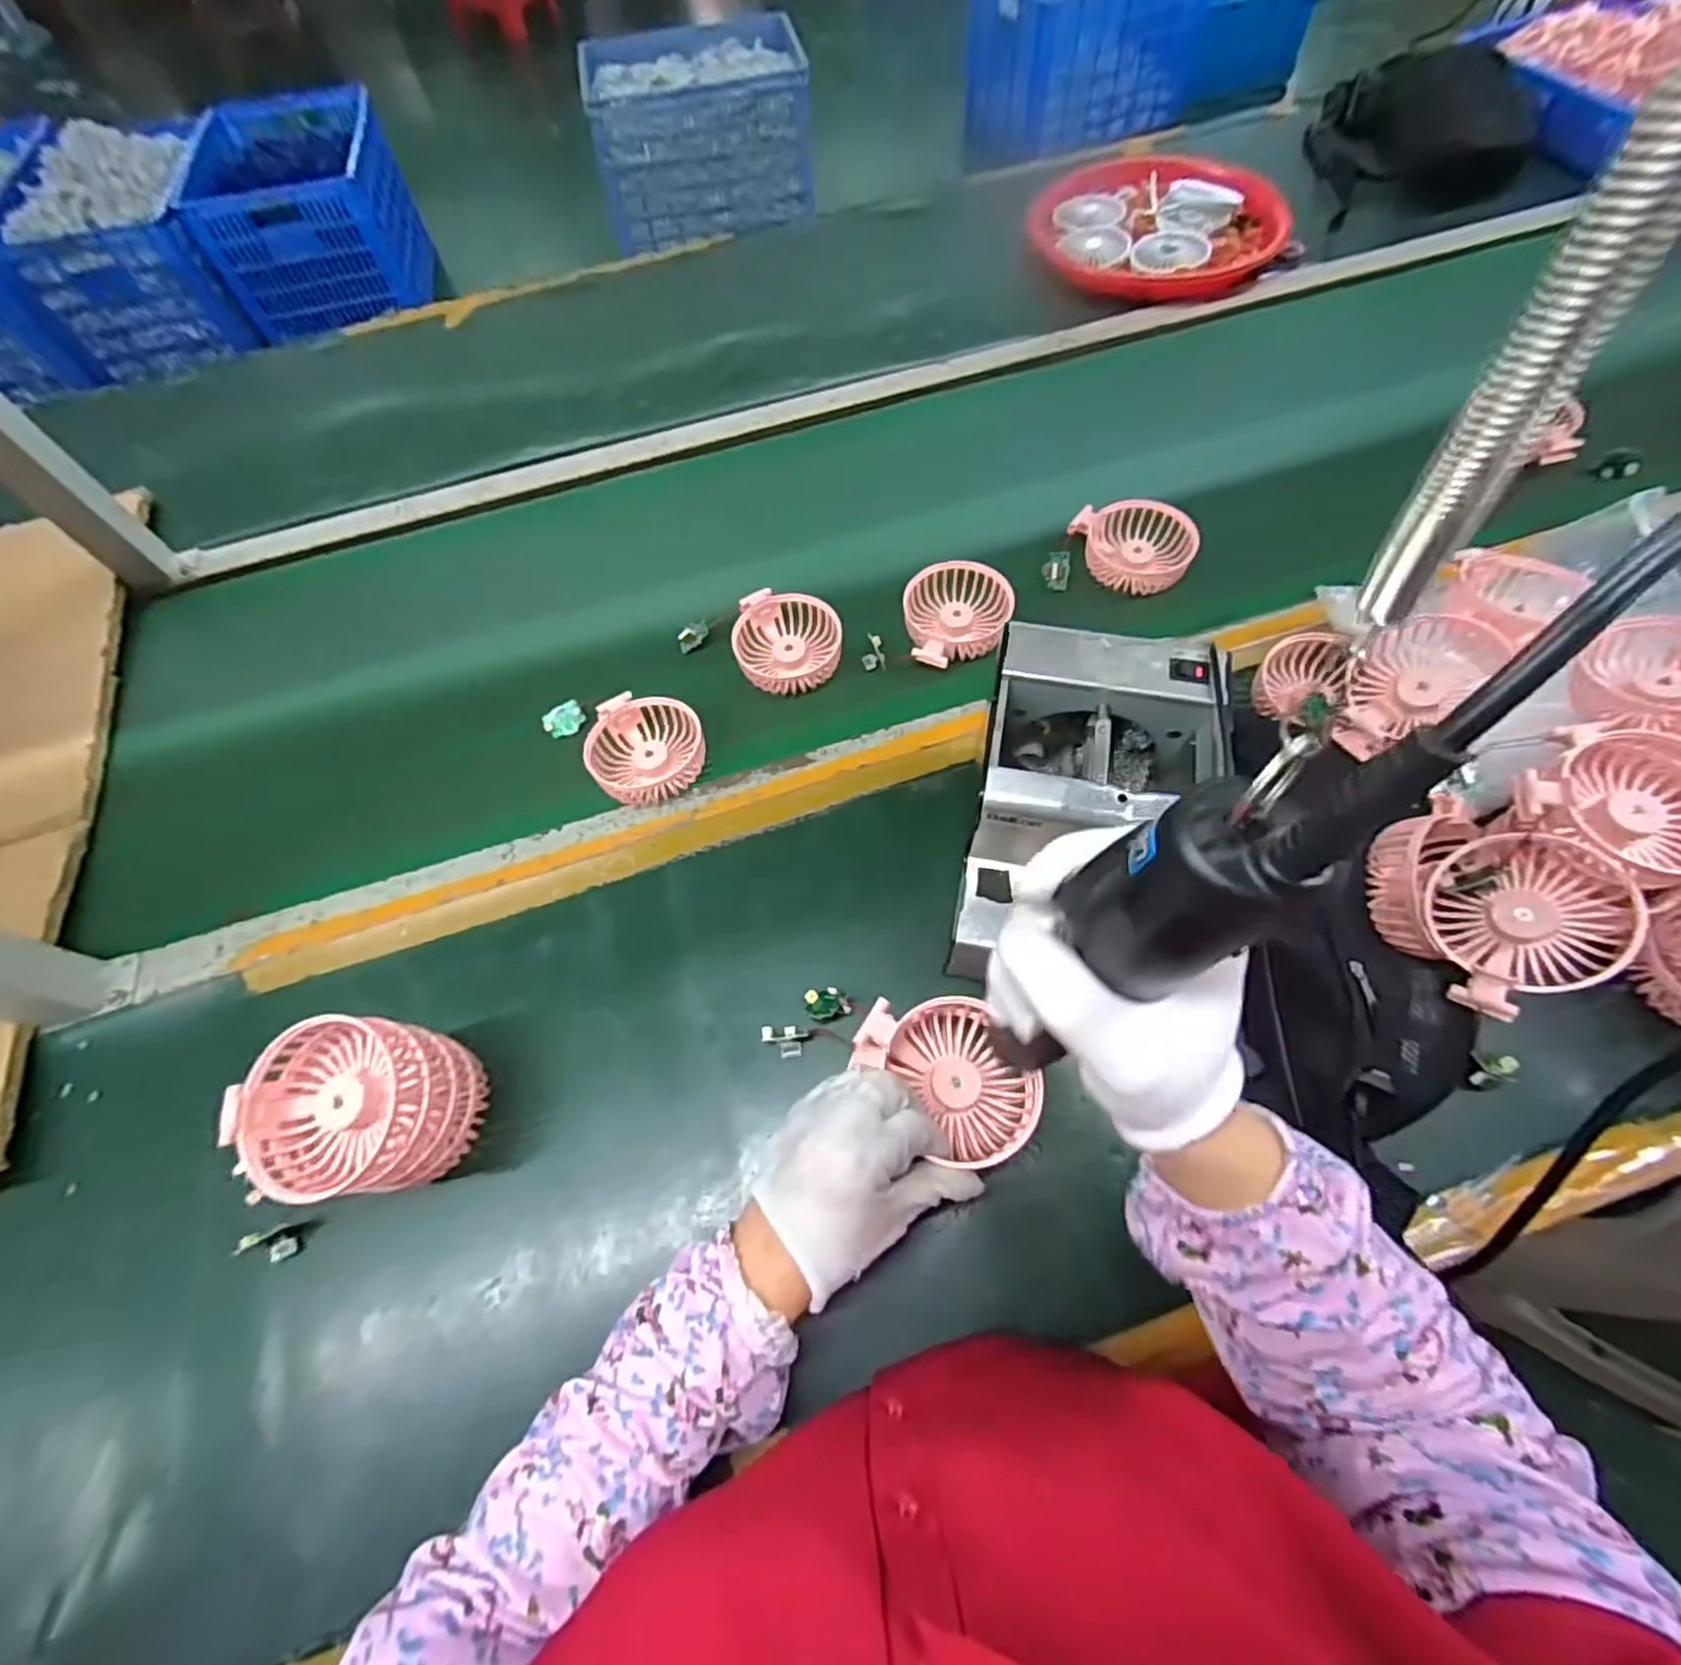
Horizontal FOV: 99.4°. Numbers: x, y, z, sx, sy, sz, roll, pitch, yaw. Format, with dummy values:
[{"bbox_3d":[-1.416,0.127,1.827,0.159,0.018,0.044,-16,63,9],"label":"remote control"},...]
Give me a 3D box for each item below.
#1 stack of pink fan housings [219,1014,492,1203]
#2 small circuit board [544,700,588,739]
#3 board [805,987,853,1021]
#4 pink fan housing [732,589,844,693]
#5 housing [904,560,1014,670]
[{"bbox_3d":[-0.275,0.162,0.418,0.099,0.099,0.087,-3,63,1],"label":"stack of pink fan housings"},{"bbox_3d":[-0.228,-0.093,0.592,0.033,0.006,0.025,-40,100,-13],"label":"small circuit board"},{"bbox_3d":[-0.008,0.112,0.467,0.030,0.015,0.021,-7,63,-1],"label":"board"},{"bbox_3d":[-0.044,-0.162,0.603,0.087,0.031,0.088,-1,63,2],"label":"pink fan housing"},{"bbox_3d":[0.098,-0.182,0.601,0.089,0.038,0.097,-8,63,-2],"label":"housing"}]

